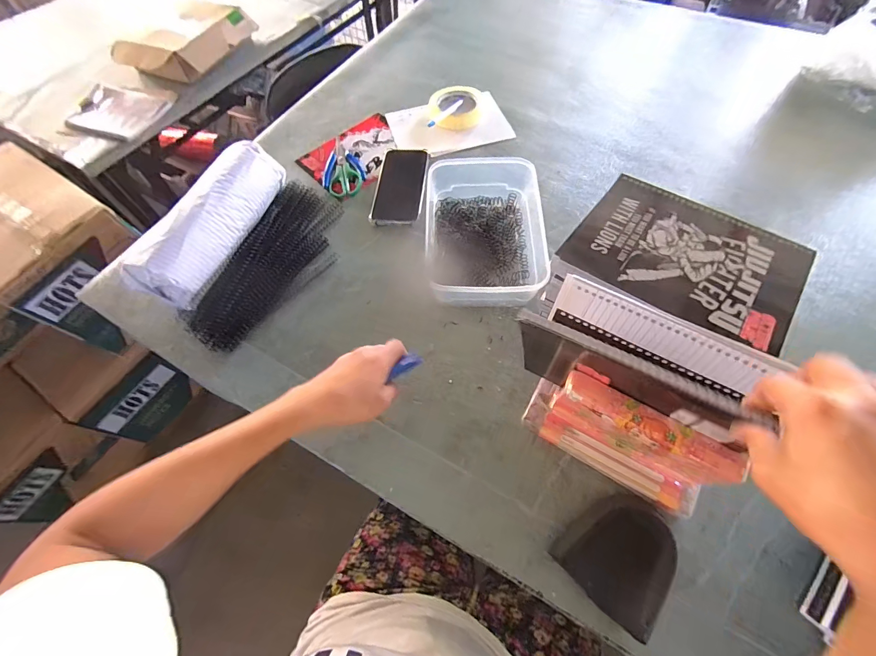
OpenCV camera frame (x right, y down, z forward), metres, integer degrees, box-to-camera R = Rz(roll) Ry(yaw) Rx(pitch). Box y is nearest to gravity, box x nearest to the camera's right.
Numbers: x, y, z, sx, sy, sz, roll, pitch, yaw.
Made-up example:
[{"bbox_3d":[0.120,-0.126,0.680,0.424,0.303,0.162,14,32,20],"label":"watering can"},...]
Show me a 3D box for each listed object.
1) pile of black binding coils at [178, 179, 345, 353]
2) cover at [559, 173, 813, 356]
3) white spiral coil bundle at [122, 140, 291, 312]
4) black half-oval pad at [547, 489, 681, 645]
[{"bbox_3d":[-0.232,-0.098,0.541,0.123,0.036,0.297,18,65,11],"label":"pile of black binding coils"},{"bbox_3d":[0.238,-0.070,0.359,0.195,0.008,0.140,35,69,18],"label":"cover"},{"bbox_3d":[-0.315,-0.153,0.514,0.080,0.058,0.255,19,65,11],"label":"white spiral coil bundle"},{"bbox_3d":[0.181,0.220,0.362,0.102,0.023,0.093,-41,69,-17],"label":"black half-oval pad"}]

